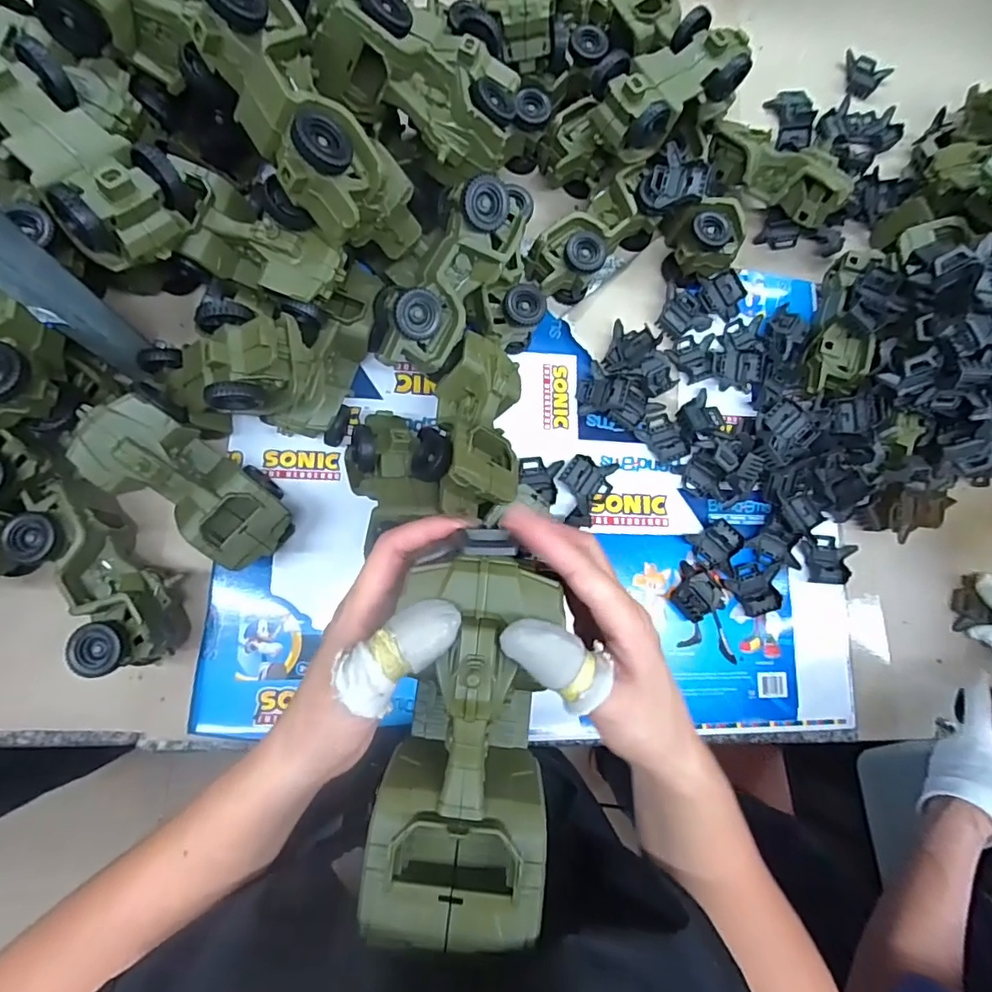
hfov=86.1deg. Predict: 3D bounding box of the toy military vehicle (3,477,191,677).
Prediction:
[{"bbox_3d":[-0.357,0.068,0.485,0.080,0.079,0.183,-36,89,-10],"label":"toy military vehicle"}]

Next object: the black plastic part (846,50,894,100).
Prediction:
[{"bbox_3d":[0.489,-0.562,0.711,0.061,0.013,0.061,33,80,-2],"label":"black plastic part"}]

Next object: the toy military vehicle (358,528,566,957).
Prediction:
[{"bbox_3d":[-0.013,0.110,0.251,0.075,0.056,0.171,8,83,-6],"label":"toy military vehicle"}]

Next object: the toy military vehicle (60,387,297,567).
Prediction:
[{"bbox_3d":[-0.271,-0.010,0.473,0.080,0.058,0.180,-52,123,-10],"label":"toy military vehicle"}]

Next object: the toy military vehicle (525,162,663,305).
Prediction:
[{"bbox_3d":[0.107,-0.284,0.591,0.161,0.068,0.066,-41,89,-10],"label":"toy military vehicle"}]

